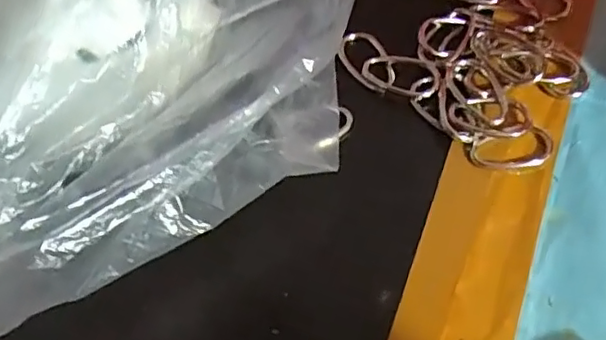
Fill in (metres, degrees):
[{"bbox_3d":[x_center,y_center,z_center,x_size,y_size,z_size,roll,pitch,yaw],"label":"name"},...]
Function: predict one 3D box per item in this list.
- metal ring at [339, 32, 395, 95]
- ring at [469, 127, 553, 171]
[{"bbox_3d":[0.030,-0.049,0.270,0.021,0.004,0.033,-24,65,-8],"label":"metal ring"},{"bbox_3d":[0.086,-0.008,0.251,0.034,0.005,0.017,-5,64,1],"label":"ring"}]

